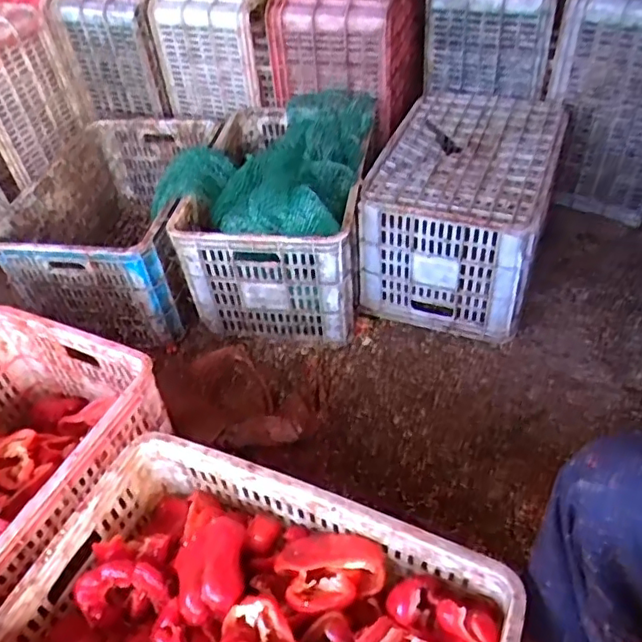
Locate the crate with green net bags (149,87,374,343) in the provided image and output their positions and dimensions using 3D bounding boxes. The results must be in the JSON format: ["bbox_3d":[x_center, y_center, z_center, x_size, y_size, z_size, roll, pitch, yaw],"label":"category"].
[{"bbox_3d":[-0.090,-0.265,1.327,0.377,0.338,0.544,4,45,10],"label":"crate with green net bags"}]

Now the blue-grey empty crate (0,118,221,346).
[{"bbox_3d":[-0.461,-0.221,1.394,0.359,0.284,0.532,-1,45,5],"label":"blue-grey empty crate"}]

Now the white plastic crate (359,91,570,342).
[{"bbox_3d":[0.318,-0.253,1.317,0.343,0.290,0.492,12,47,17],"label":"white plastic crate"}]

